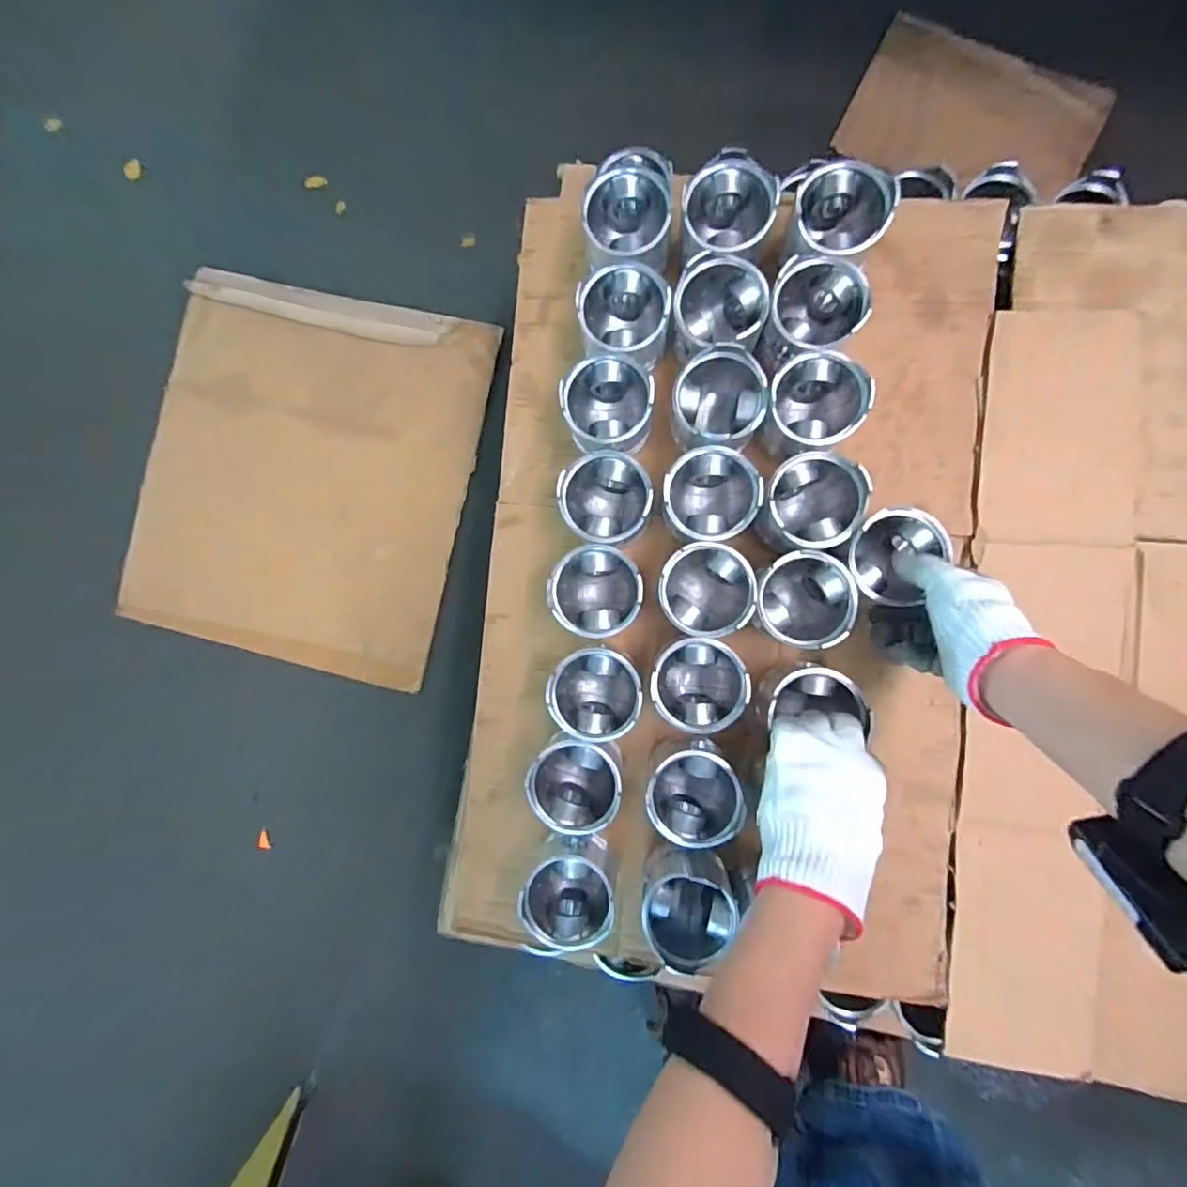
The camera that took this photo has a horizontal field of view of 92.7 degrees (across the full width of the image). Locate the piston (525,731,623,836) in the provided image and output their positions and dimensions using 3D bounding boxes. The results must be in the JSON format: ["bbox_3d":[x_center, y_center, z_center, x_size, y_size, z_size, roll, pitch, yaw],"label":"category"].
[{"bbox_3d":[-0.012,0.157,0.492,0.073,0.085,0.072,0,89,6],"label":"piston"}]

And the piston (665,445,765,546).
[{"bbox_3d":[0.096,-0.078,0.472,0.074,0.068,0.074,3,89,6],"label":"piston"}]

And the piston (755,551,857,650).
[{"bbox_3d":[0.168,0.005,0.463,0.075,0.064,0.071,7,90,6],"label":"piston"}]

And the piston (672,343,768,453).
[{"bbox_3d":[0.104,-0.160,0.479,0.071,0.065,0.075,3,89,6],"label":"piston"}]

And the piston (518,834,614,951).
[{"bbox_3d":[-0.016,0.248,0.490,0.069,0.085,0.072,0,89,6],"label":"piston"}]

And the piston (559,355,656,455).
[{"bbox_3d":[0.014,-0.157,0.485,0.075,0.061,0.077,2,89,6],"label":"piston"}]

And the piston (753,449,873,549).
[{"bbox_3d":[0.176,-0.071,0.466,0.071,0.070,0.076,0,89,6],"label":"piston"}]

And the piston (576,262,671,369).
[{"bbox_3d":[0.027,-0.231,0.487,0.074,0.057,0.073,3,89,6],"label":"piston"}]

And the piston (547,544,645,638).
[{"bbox_3d":[0.004,-0.002,0.483,0.071,0.062,0.070,0,89,6],"label":"piston"}]

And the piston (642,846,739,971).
[{"bbox_3d":[0.077,0.261,0.471,0.072,0.057,0.083,8,90,6],"label":"piston"}]

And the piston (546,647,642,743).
[{"bbox_3d":[0.003,0.083,0.483,0.072,0.063,0.072,4,90,6],"label":"piston"}]

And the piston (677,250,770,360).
[{"bbox_3d":[0.105,-0.235,0.476,0.075,0.070,0.082,0,89,6],"label":"piston"}]

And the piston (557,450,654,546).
[{"bbox_3d":[0.012,-0.079,0.485,0.070,0.070,0.073,0,89,6],"label":"piston"}]

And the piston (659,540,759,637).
[{"bbox_3d":[0.093,-0.002,0.471,0.072,0.063,0.071,4,90,6],"label":"piston"}]

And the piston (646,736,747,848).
[{"bbox_3d":[0.084,0.163,0.482,0.071,0.081,0.074,0,89,6],"label":"piston"}]

